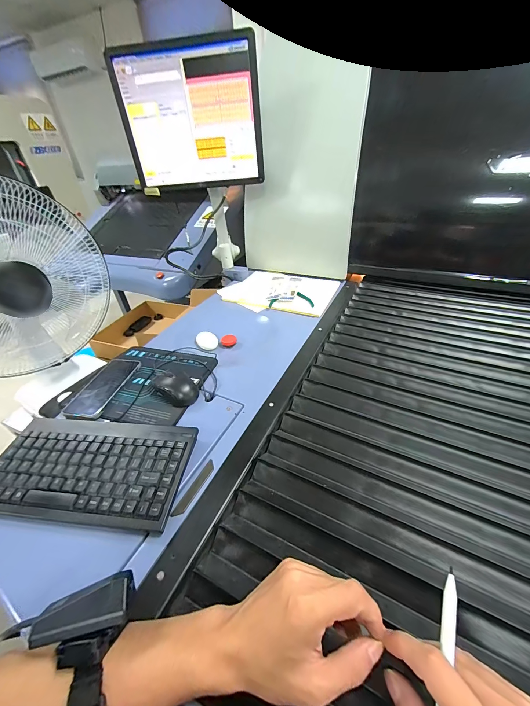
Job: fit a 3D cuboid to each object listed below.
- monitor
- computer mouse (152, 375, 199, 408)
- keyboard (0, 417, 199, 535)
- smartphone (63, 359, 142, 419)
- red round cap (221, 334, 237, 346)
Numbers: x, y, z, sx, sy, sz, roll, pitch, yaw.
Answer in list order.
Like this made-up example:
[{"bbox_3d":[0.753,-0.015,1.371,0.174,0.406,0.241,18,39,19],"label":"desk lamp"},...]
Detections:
[{"bbox_3d":[-0.199,-0.632,0.753,0.371,0.299,0.051,-1,38,4],"label":"monitor"},{"bbox_3d":[-0.170,0.061,0.531,0.101,0.033,0.058,26,47,33],"label":"computer mouse"},{"bbox_3d":[-0.260,0.169,0.409,0.291,0.029,0.145,2,38,8],"label":"keyboard"},{"bbox_3d":[-0.325,0.066,0.559,0.077,0.012,0.161,4,38,11],"label":"smartphone"},{"bbox_3d":[-0.095,-0.034,0.724,0.040,0.015,0.040,-3,38,2],"label":"red round cap"}]

